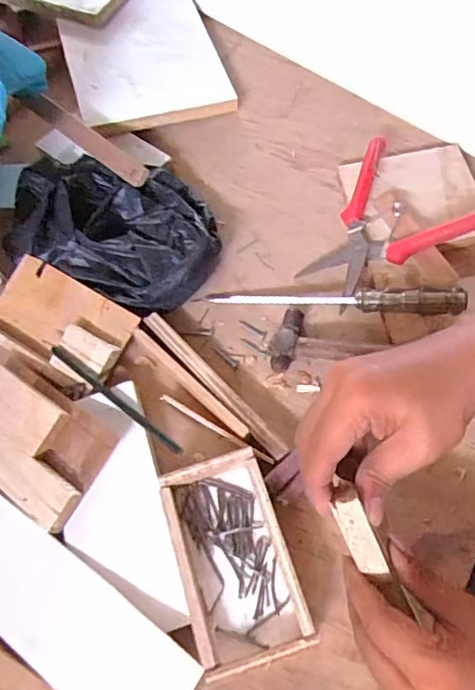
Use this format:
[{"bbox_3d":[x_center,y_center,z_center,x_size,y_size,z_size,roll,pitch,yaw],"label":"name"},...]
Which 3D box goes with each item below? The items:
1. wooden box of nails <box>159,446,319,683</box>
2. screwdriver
[{"bbox_3d":[-0.004,0.158,0.400,0.079,0.027,0.143,-17,68,-5],"label":"wooden box of nails"},{"bbox_3d":[0.080,-0.042,0.488,0.240,0.016,0.019,2,67,18],"label":"screwdriver"}]

